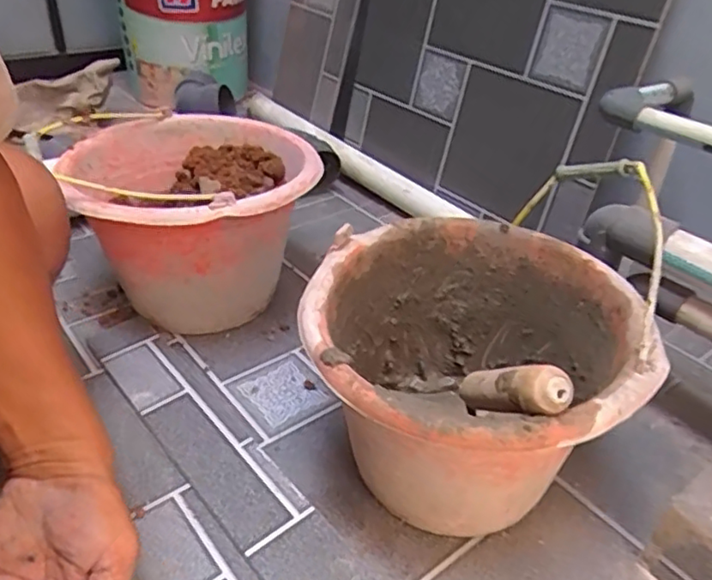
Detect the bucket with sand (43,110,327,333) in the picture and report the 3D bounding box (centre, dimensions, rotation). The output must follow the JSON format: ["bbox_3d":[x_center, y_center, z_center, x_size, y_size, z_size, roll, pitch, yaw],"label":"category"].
[{"bbox_3d":[-0.193,-0.080,0.773,0.264,0.196,0.270,3,35,-2],"label":"bucket with sand"}]

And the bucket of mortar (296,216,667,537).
[{"bbox_3d":[0.093,0.086,0.555,0.277,0.212,0.265,3,35,-2],"label":"bucket of mortar"}]

